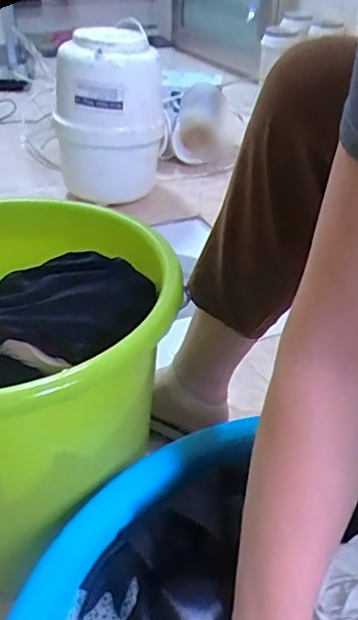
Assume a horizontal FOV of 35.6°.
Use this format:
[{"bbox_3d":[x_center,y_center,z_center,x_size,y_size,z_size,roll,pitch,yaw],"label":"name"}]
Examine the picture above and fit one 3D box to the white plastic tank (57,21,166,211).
[{"bbox_3d":[-0.149,-0.433,1.254,0.232,0.342,0.265,-1,37,-4],"label":"white plastic tank"}]

